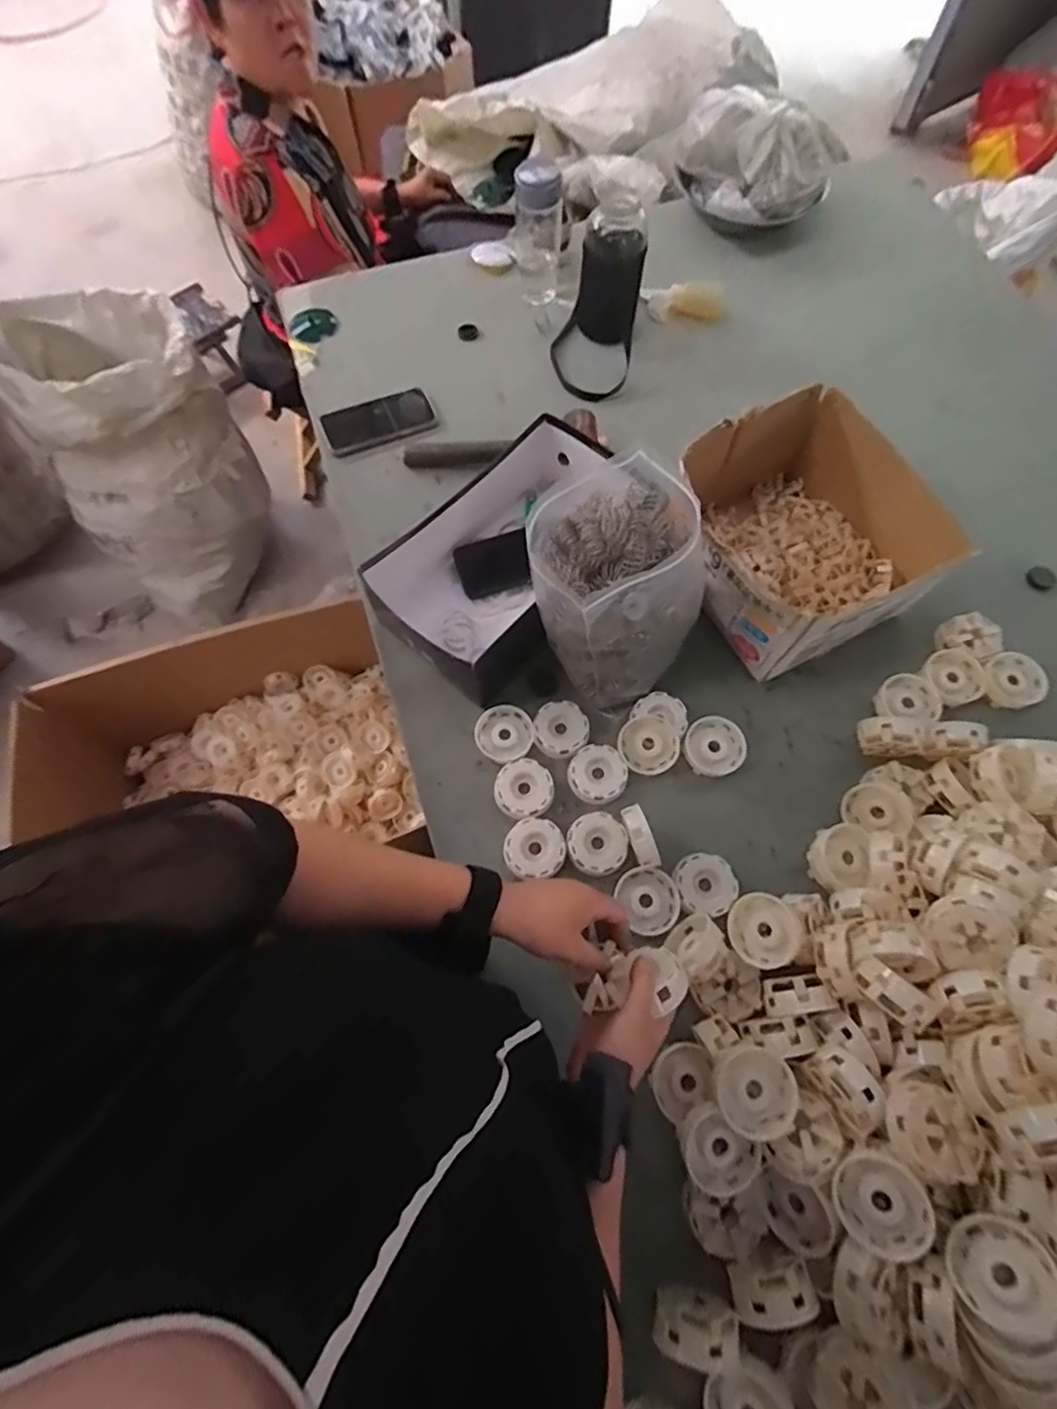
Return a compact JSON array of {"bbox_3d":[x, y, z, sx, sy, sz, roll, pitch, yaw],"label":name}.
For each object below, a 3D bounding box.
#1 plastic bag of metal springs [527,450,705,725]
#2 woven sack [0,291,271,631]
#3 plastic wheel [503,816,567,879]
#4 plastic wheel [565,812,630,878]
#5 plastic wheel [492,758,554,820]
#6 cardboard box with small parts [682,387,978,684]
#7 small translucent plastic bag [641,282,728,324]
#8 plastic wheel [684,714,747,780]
[{"bbox_3d":[0.098,-0.127,0.661,0.172,0.225,0.188,39,73,15],"label":"plastic bag of metal springs"},{"bbox_3d":[-0.851,-0.552,1.385,0.390,0.478,0.540,-28,70,-11],"label":"woven sack"},{"bbox_3d":[0.007,0.159,0.669,0.066,0.024,0.062,0,67,0],"label":"plastic wheel"},{"bbox_3d":[0.076,0.156,0.672,0.066,0.019,0.066,0,67,0],"label":"plastic wheel"},{"bbox_3d":[-0.006,0.099,0.694,0.066,0.024,0.065,0,67,0],"label":"plastic wheel"},{"bbox_3d":[0.319,-0.204,0.730,0.262,0.136,0.276,-27,70,-10],"label":"cardboard box with small parts"},{"bbox_3d":[0.256,-0.661,0.992,0.141,0.039,0.047,2,67,1],"label":"small translucent plastic bag"},{"bbox_3d":[0.219,0.052,0.713,0.073,0.026,0.068,0,67,0],"label":"plastic wheel"}]

